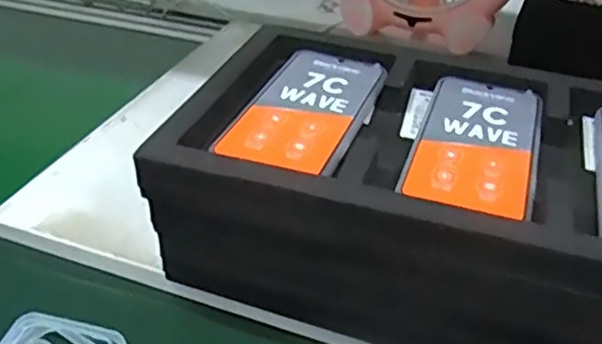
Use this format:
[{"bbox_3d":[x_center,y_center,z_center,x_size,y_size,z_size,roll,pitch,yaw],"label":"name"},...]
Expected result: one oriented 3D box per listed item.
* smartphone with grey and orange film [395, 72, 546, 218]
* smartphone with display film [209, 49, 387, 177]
[{"bbox_3d":[0.119,-0.023,0.428,0.077,0.007,0.156,14,37,15],"label":"smartphone with grey and orange film"},{"bbox_3d":[0.007,-0.047,0.454,0.078,0.009,0.156,15,37,16],"label":"smartphone with display film"}]

